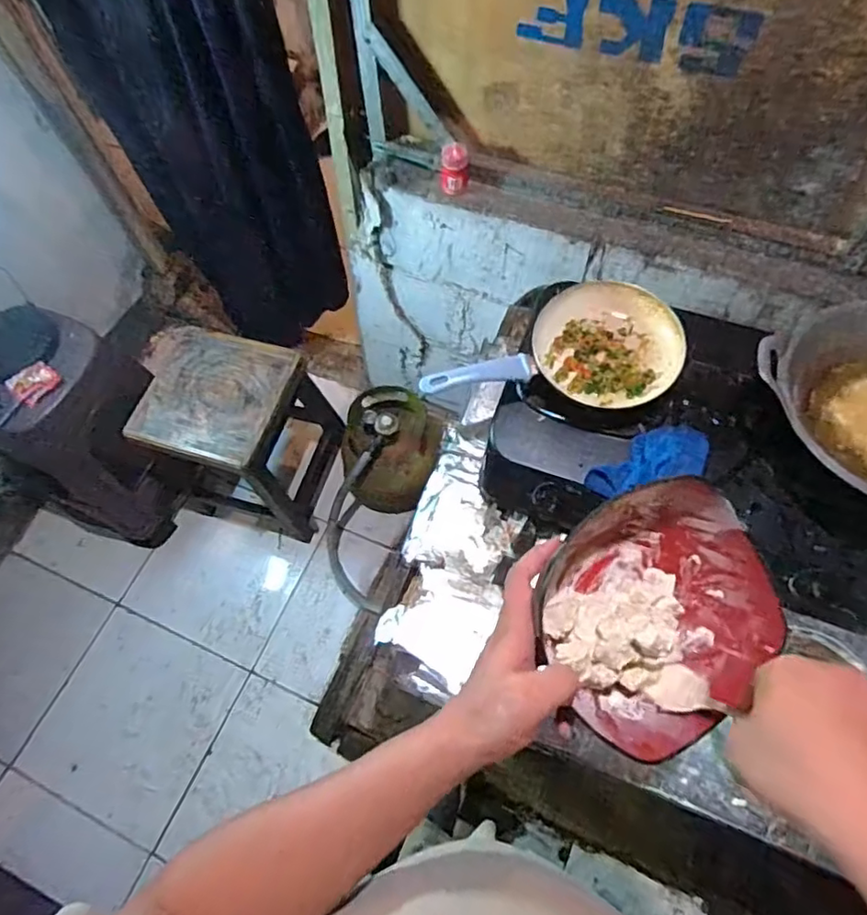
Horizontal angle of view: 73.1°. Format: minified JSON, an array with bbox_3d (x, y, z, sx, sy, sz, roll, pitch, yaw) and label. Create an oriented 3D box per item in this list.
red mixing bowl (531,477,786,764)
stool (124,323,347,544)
[{"bbox_3d":[0.165,0.118,0.438,0.172,0.078,0.156,-34,68,-12],"label":"red mixing bowl"},{"bbox_3d":[-0.463,-0.046,1.449,0.329,0.499,0.301,17,67,11],"label":"stool"}]

